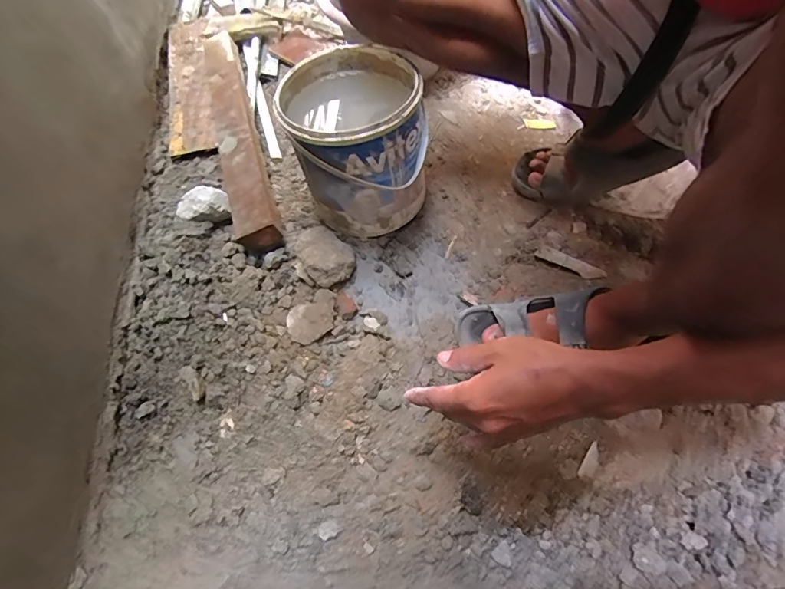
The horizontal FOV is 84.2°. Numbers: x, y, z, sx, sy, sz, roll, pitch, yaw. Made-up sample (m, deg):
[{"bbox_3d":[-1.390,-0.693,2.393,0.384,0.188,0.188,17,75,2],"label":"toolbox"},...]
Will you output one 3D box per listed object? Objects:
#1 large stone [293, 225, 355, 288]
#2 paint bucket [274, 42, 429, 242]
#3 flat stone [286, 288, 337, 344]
[{"bbox_3d":[-0.097,-0.054,0.631,0.071,0.052,0.085,-36,65,-16],"label":"large stone"},{"bbox_3d":[-0.052,-0.215,0.626,0.183,0.190,0.193,-2,60,3],"label":"paint bucket"},{"bbox_3d":[-0.106,0.029,0.596,0.059,0.019,0.081,40,71,19],"label":"flat stone"}]

